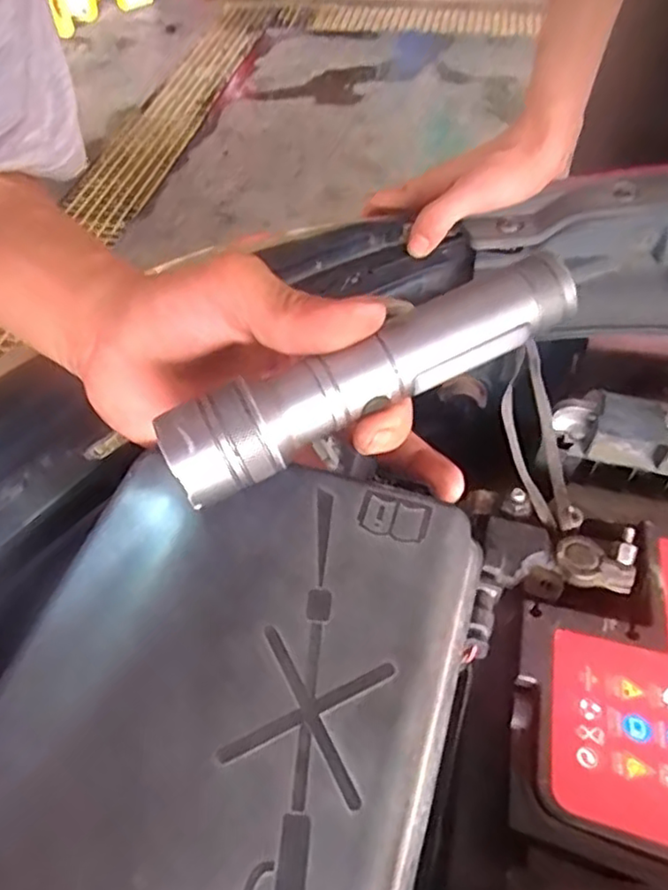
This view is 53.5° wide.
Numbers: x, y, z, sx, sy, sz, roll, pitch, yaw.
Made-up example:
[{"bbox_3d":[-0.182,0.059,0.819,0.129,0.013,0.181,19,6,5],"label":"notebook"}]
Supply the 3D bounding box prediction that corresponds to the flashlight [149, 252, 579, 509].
[{"bbox_3d":[0.013,-0.026,0.234,0.150,0.024,0.024,-26,54,-8],"label":"flashlight"}]

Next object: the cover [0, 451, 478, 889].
[{"bbox_3d":[-0.053,0.110,0.184,0.145,0.028,0.241,14,52,13],"label":"cover"}]

